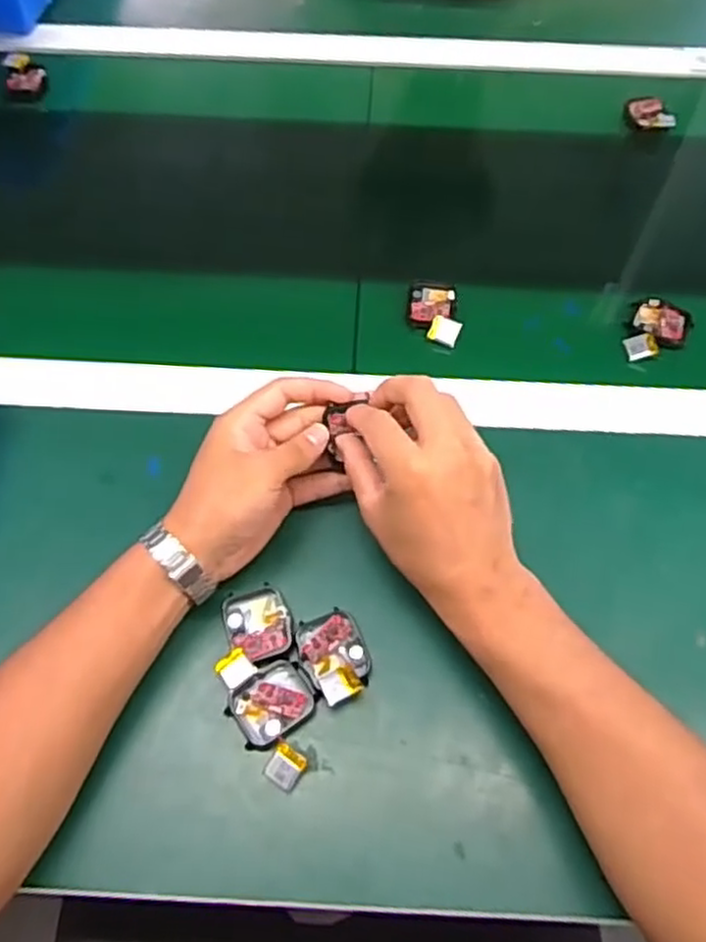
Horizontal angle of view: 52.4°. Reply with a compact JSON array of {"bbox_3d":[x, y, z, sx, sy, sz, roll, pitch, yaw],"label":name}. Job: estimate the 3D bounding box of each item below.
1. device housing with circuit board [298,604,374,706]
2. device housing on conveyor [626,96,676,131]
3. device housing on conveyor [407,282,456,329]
[{"bbox_3d":[-0.011,0.109,0.428,0.038,0.015,0.052,-30,65,-16],"label":"device housing with circuit board"},{"bbox_3d":[0.285,-0.344,0.690,0.038,0.011,0.044,-4,61,-3],"label":"device housing on conveyor"},{"bbox_3d":[0.063,-0.132,0.571,0.036,0.010,0.044,9,61,4],"label":"device housing on conveyor"}]

